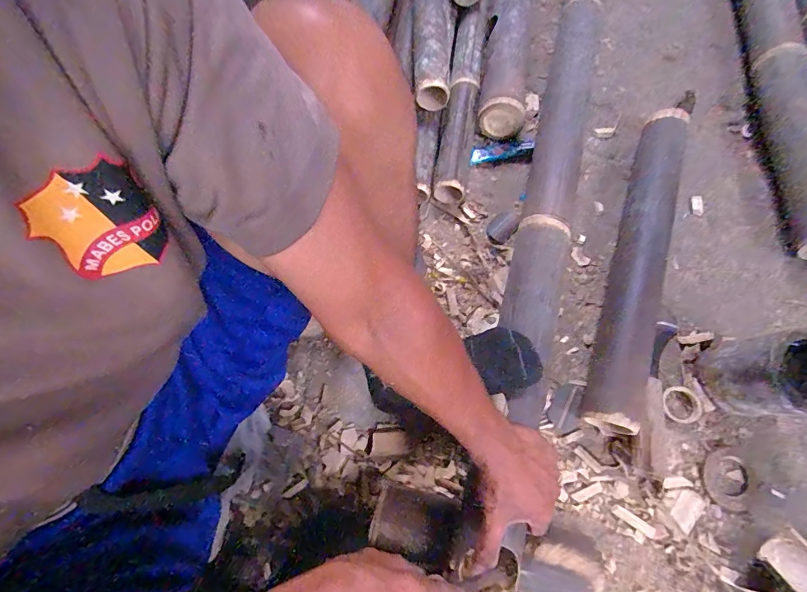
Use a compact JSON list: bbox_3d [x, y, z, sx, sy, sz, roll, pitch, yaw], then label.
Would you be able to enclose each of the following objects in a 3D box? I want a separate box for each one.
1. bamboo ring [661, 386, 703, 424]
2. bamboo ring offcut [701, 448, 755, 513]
[{"bbox_3d":[0.396,0.157,0.573,0.056,0.015,0.052,1,72,-3],"label":"bamboo ring"},{"bbox_3d":[0.442,0.248,0.543,0.075,0.007,0.068,-43,72,-14],"label":"bamboo ring offcut"}]

